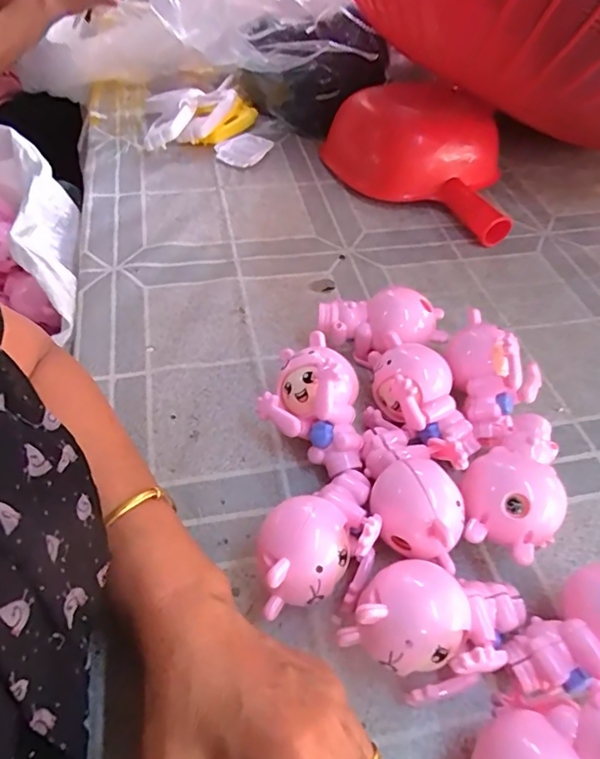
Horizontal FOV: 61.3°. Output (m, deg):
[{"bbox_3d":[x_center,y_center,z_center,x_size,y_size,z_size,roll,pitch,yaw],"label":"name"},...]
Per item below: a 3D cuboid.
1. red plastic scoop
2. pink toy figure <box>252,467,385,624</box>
[{"bbox_3d":[0.142,-0.266,0.589,0.265,0.089,0.119,32,57,22],"label":"red plastic scoop"},{"bbox_3d":[0.014,0.093,0.292,0.092,0.056,0.056,-33,58,-25],"label":"pink toy figure"}]

